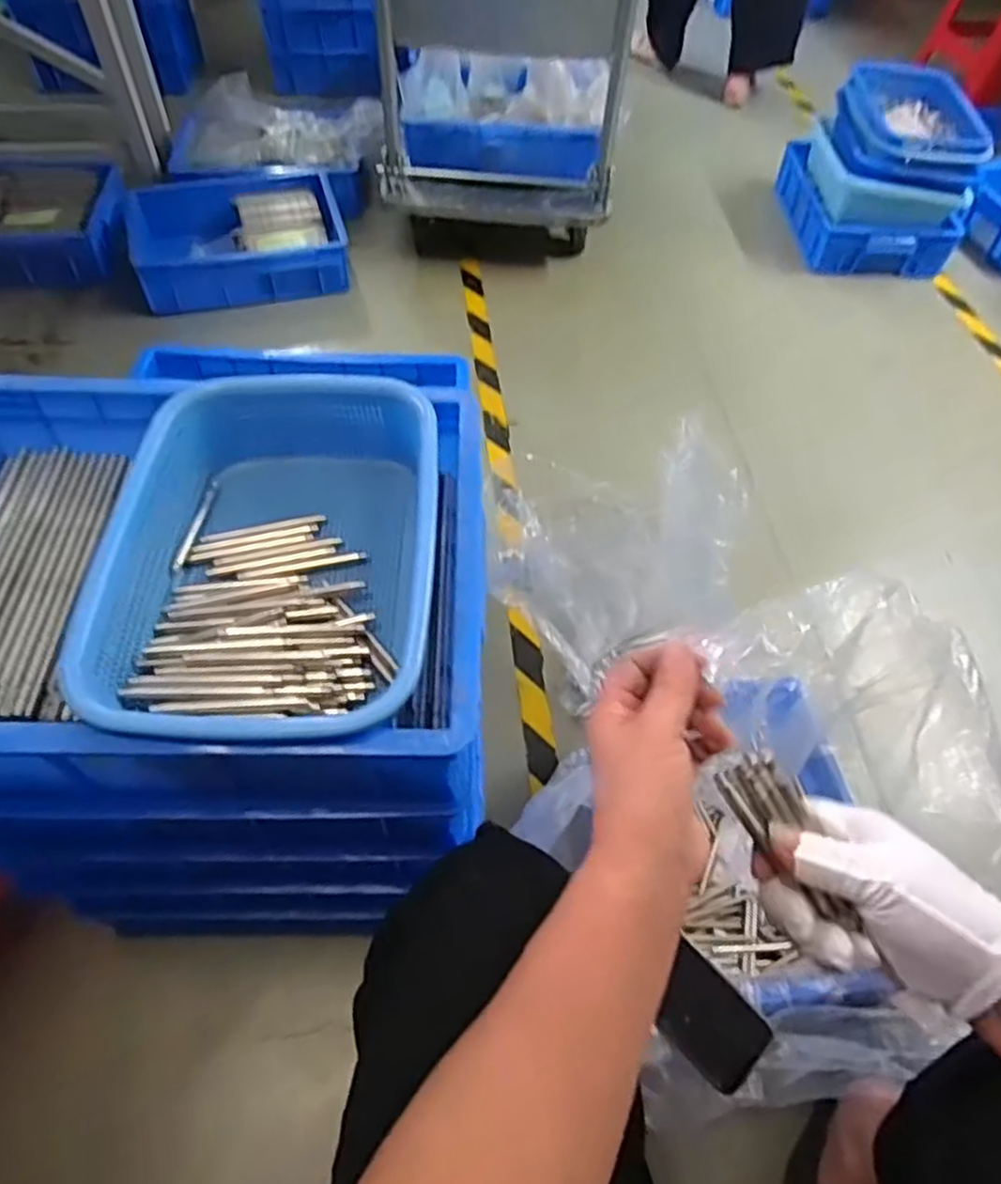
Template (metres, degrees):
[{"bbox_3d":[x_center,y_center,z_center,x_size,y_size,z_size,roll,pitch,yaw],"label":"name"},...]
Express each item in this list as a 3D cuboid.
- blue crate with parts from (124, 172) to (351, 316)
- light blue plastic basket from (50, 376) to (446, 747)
[{"bbox_3d":[-0.547,-0.735,1.539,0.418,0.106,0.321,-13,57,-12],"label":"blue crate with parts"},{"bbox_3d":[-0.153,-0.025,0.509,0.206,0.074,0.288,1,55,-3],"label":"light blue plastic basket"}]

